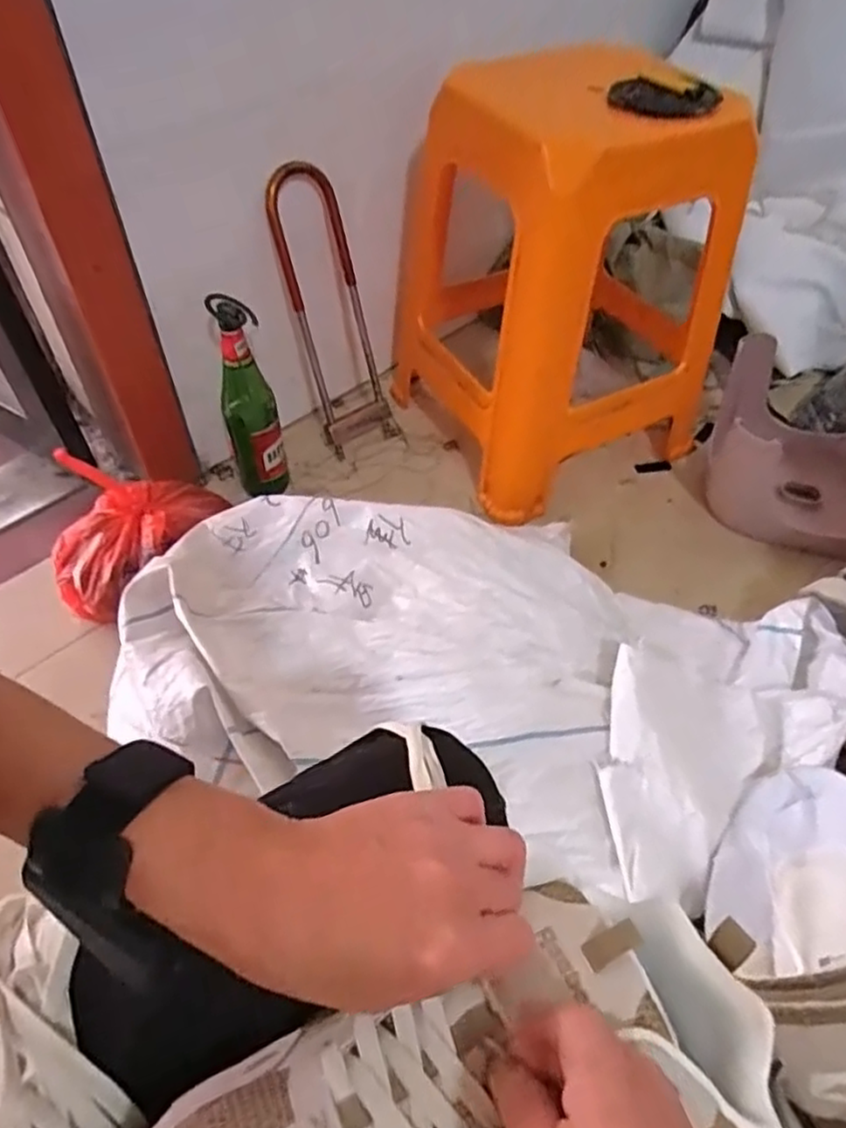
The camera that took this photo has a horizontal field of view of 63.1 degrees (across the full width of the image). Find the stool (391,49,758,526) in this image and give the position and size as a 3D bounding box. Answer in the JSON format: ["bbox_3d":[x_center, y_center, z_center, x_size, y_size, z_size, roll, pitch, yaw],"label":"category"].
[{"bbox_3d":[0.163,-0.415,0.980,0.347,0.471,0.446,-24,55,-19],"label":"stool"}]

